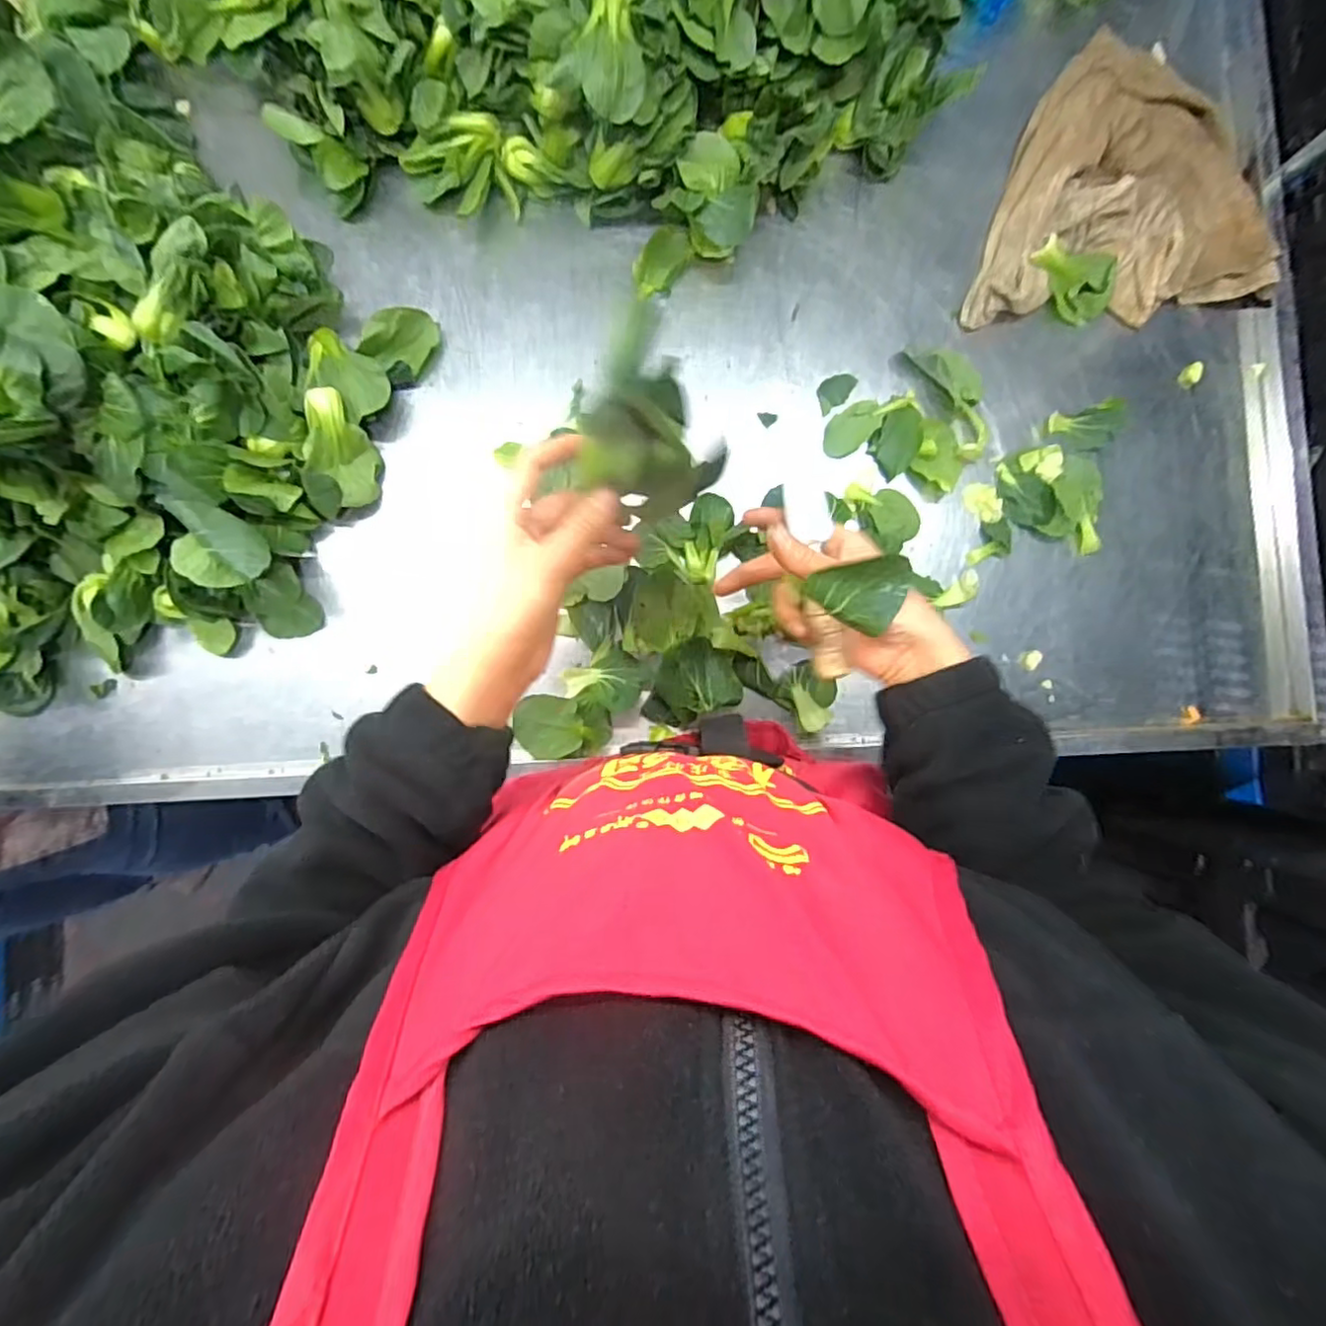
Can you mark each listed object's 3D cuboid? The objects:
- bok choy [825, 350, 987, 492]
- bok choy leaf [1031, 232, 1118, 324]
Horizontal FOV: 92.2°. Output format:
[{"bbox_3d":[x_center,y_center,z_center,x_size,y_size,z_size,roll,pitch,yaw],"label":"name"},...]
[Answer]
[{"bbox_3d":[0.241,-0.232,0.590,0.126,0.026,0.134,0,87,-2],"label":"bok choy"},{"bbox_3d":[0.387,-0.363,0.594,0.054,0.033,0.081,-45,89,-3],"label":"bok choy leaf"}]

